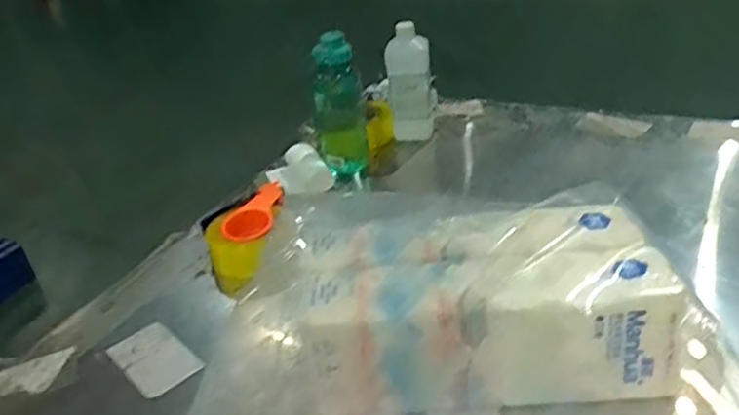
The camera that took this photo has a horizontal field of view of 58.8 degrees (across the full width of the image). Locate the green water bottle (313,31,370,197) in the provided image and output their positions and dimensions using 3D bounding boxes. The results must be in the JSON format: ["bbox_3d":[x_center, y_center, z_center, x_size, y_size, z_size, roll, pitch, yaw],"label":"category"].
[{"bbox_3d":[-0.056,-0.171,1.214,0.095,0.281,0.104,-7,30,-2],"label":"green water bottle"}]

